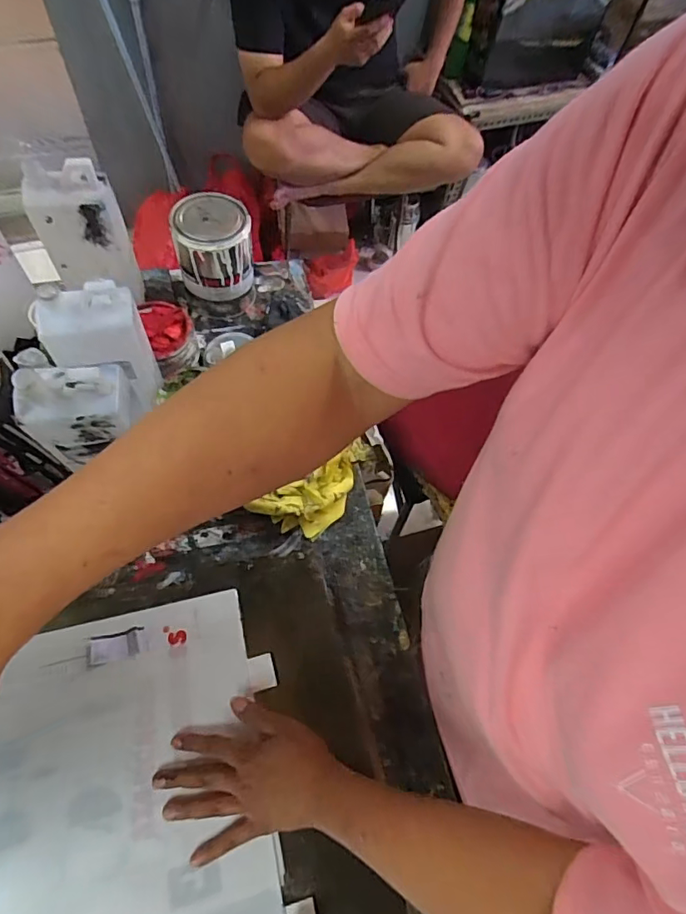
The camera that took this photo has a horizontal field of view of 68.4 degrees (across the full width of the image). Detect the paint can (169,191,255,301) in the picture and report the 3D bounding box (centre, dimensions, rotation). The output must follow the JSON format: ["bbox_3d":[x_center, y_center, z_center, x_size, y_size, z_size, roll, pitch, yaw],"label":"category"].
[{"bbox_3d":[-0.187,-0.303,0.732,0.106,0.105,0.101,-8,65,-12],"label":"paint can"}]

